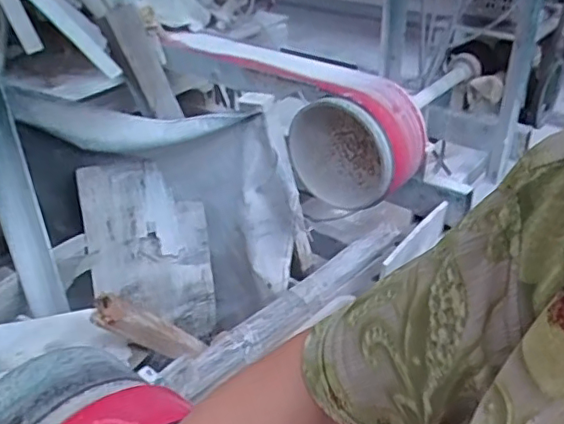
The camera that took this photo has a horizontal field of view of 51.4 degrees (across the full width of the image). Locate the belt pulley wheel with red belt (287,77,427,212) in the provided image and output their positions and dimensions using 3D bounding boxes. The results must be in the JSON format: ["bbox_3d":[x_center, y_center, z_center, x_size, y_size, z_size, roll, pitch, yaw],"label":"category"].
[{"bbox_3d":[0.180,-0.165,1.407,0.280,0.282,0.168,16,38,25],"label":"belt pulley wheel with red belt"}]

